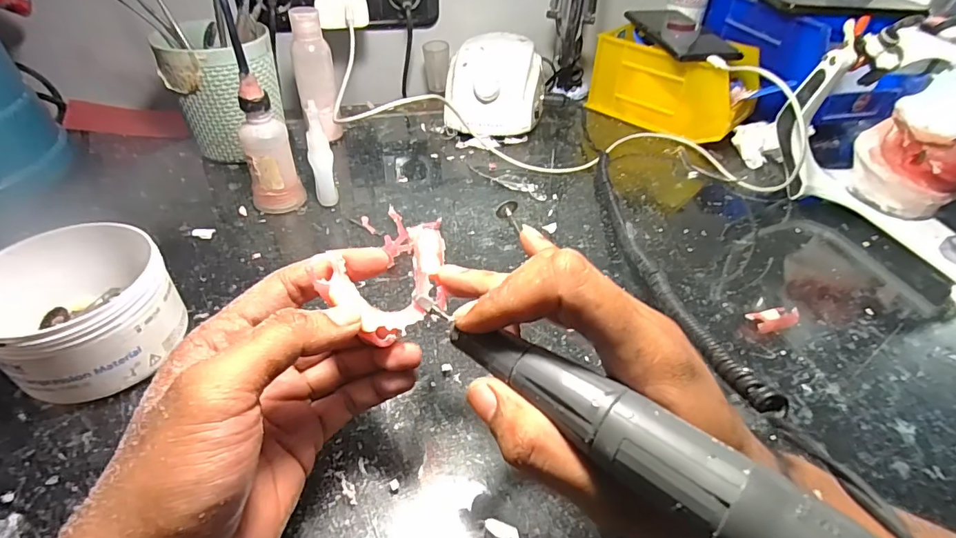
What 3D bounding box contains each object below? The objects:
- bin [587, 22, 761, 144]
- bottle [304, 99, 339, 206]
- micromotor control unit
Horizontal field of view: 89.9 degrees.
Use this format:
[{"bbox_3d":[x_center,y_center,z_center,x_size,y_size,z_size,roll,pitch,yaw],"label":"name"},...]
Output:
[{"bbox_3d":[0.227,-0.216,0.561,0.169,0.088,0.095,29,47,25],"label":"bin"},{"bbox_3d":[-0.133,-0.094,0.404,0.018,0.086,0.018,-10,44,-15],"label":"bottle"},{"bbox_3d":[0.023,-0.205,0.543,0.102,0.080,0.123,10,42,8],"label":"micromotor control unit"}]

